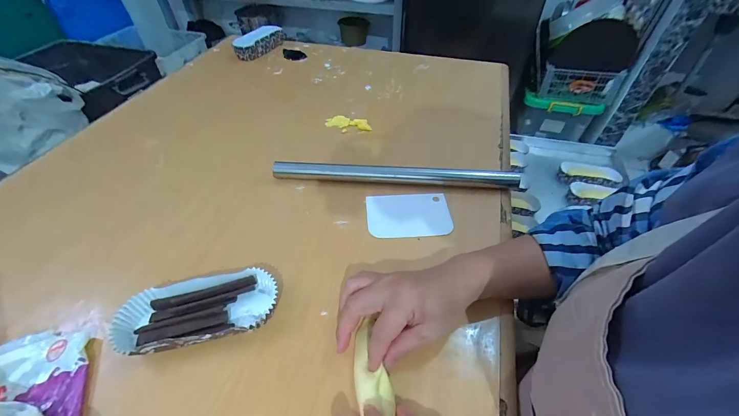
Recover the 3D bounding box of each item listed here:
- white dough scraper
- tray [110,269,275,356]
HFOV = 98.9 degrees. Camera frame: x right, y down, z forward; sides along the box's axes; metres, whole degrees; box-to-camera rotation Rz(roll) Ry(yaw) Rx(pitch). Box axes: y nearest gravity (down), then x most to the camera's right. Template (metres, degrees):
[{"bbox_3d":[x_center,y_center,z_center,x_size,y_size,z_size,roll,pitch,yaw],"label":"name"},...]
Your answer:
[{"bbox_3d":[0.053,0.008,0.427,0.111,0.004,0.071,-3,48,-2],"label":"white dough scraper"},{"bbox_3d":[-0.172,0.104,0.323,0.149,0.025,0.059,-11,48,-9],"label":"tray"}]

